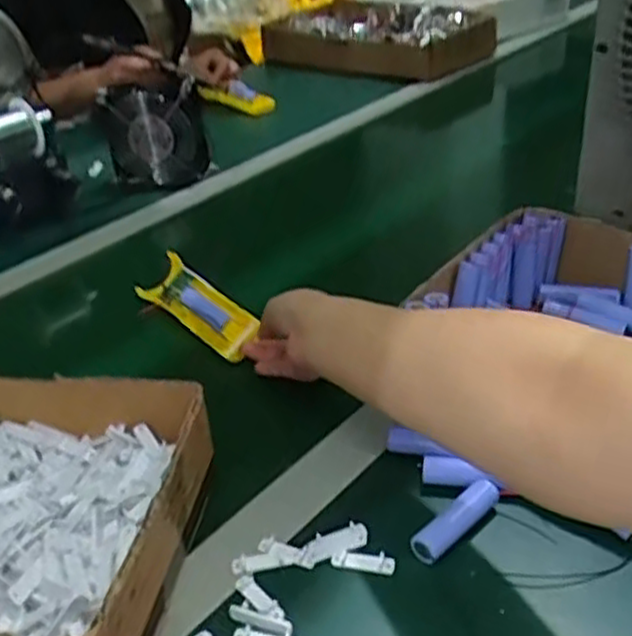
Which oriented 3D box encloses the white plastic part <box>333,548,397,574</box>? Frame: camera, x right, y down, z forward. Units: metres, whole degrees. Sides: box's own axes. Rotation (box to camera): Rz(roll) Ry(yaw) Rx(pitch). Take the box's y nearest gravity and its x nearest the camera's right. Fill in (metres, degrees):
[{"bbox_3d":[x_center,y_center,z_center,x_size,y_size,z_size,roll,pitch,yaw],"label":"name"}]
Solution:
[{"bbox_3d":[0.028,0.144,0.451,0.037,0.005,0.011,5,31,9],"label":"white plastic part"}]

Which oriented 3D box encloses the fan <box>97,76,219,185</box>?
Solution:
[{"bbox_3d":[-0.208,-0.235,0.987,0.124,0.126,0.061,1,21,15],"label":"fan"}]

